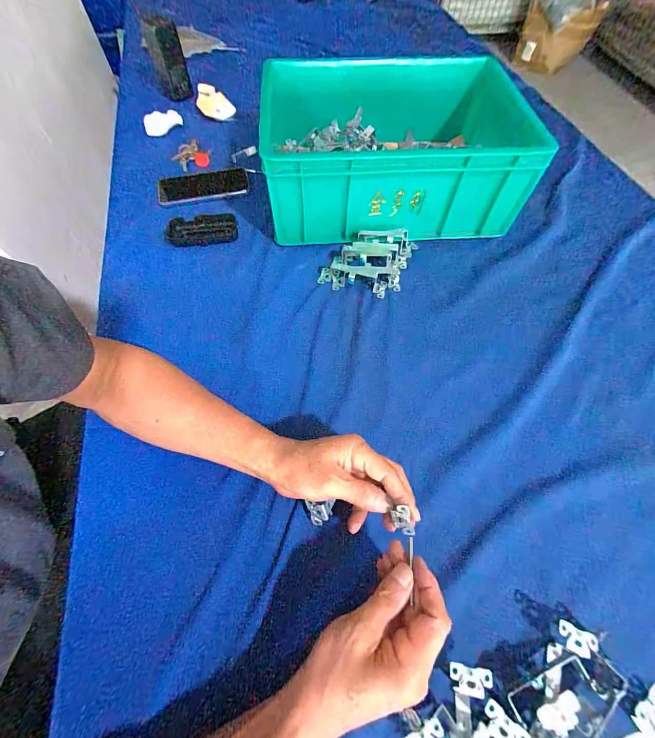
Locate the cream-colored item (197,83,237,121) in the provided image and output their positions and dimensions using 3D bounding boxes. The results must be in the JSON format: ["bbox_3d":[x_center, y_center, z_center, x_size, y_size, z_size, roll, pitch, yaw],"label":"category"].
[{"bbox_3d":[-0.248,-0.583,0.725,0.090,0.043,0.049,28,64,15],"label":"cream-colored item"}]

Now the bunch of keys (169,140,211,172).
[{"bbox_3d":[-0.275,-0.427,0.660,0.076,0.030,0.056,-14,62,-8],"label":"bunch of keys"}]

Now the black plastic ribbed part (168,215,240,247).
[{"bbox_3d":[-0.213,-0.234,0.564,0.118,0.012,0.052,-6,88,-1],"label":"black plastic ribbed part"}]

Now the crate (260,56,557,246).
[{"bbox_3d":[0.103,-0.383,0.569,0.431,0.142,0.327,-2,60,-2],"label":"crate"}]

